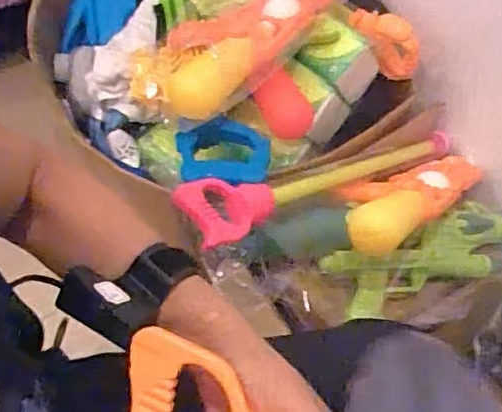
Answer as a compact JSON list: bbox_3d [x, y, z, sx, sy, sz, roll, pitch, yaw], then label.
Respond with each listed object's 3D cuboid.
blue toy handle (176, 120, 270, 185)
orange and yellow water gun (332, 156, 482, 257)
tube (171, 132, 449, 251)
[{"bbox_3d":[-0.039,-0.069,0.816,0.123,0.040,0.105,9,56,5],"label":"blue toy handle"},{"bbox_3d":[0.228,-0.026,0.906,0.125,0.070,0.321,40,42,23],"label":"orange and yellow water gun"},{"bbox_3d":[0.123,-0.043,0.888,0.538,0.050,0.078,-16,54,-40],"label":"tube"}]

